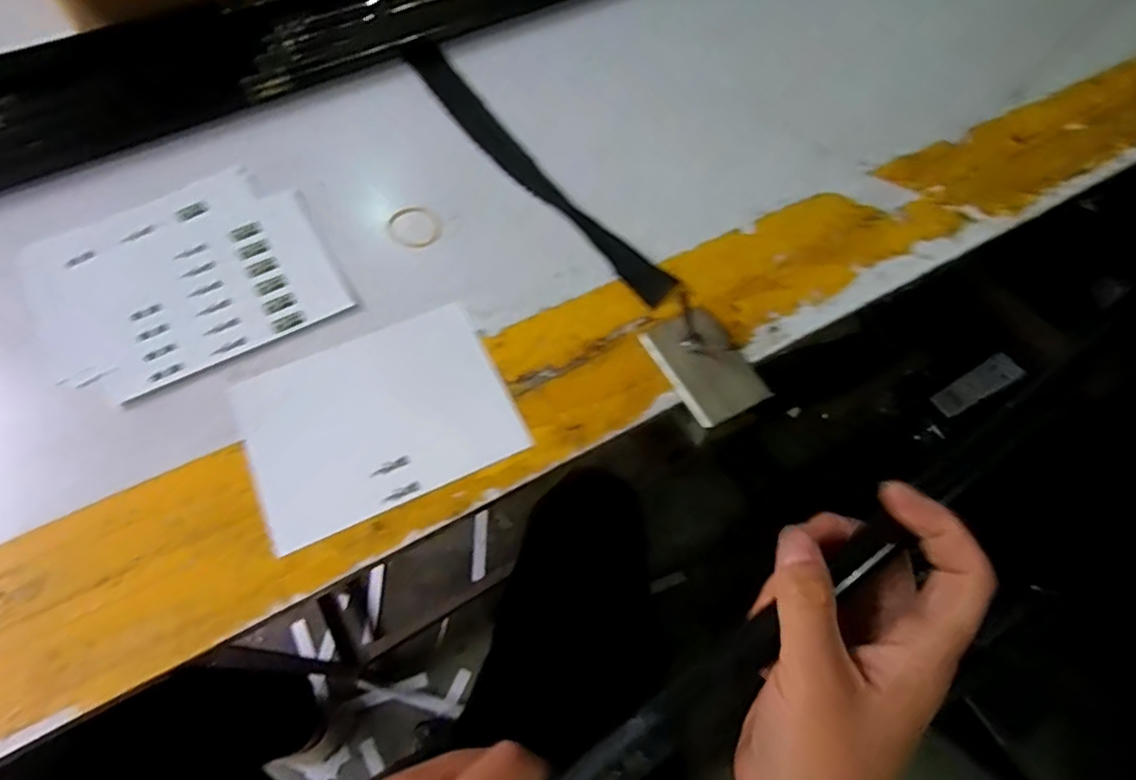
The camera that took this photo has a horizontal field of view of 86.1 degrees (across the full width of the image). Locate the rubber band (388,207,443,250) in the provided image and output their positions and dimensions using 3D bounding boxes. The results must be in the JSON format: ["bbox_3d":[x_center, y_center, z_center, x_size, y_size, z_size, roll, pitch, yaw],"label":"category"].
[{"bbox_3d":[-0.119,-0.127,0.477,0.042,0.004,0.038,10,65,1],"label":"rubber band"}]

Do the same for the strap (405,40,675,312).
[{"bbox_3d":[-0.037,-0.190,0.512,0.038,0.009,0.343,-35,72,-17],"label":"strap"}]

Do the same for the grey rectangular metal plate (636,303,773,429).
[{"bbox_3d":[0.096,-0.017,0.429,0.058,0.011,0.083,-26,69,-14],"label":"grey rectangular metal plate"}]

